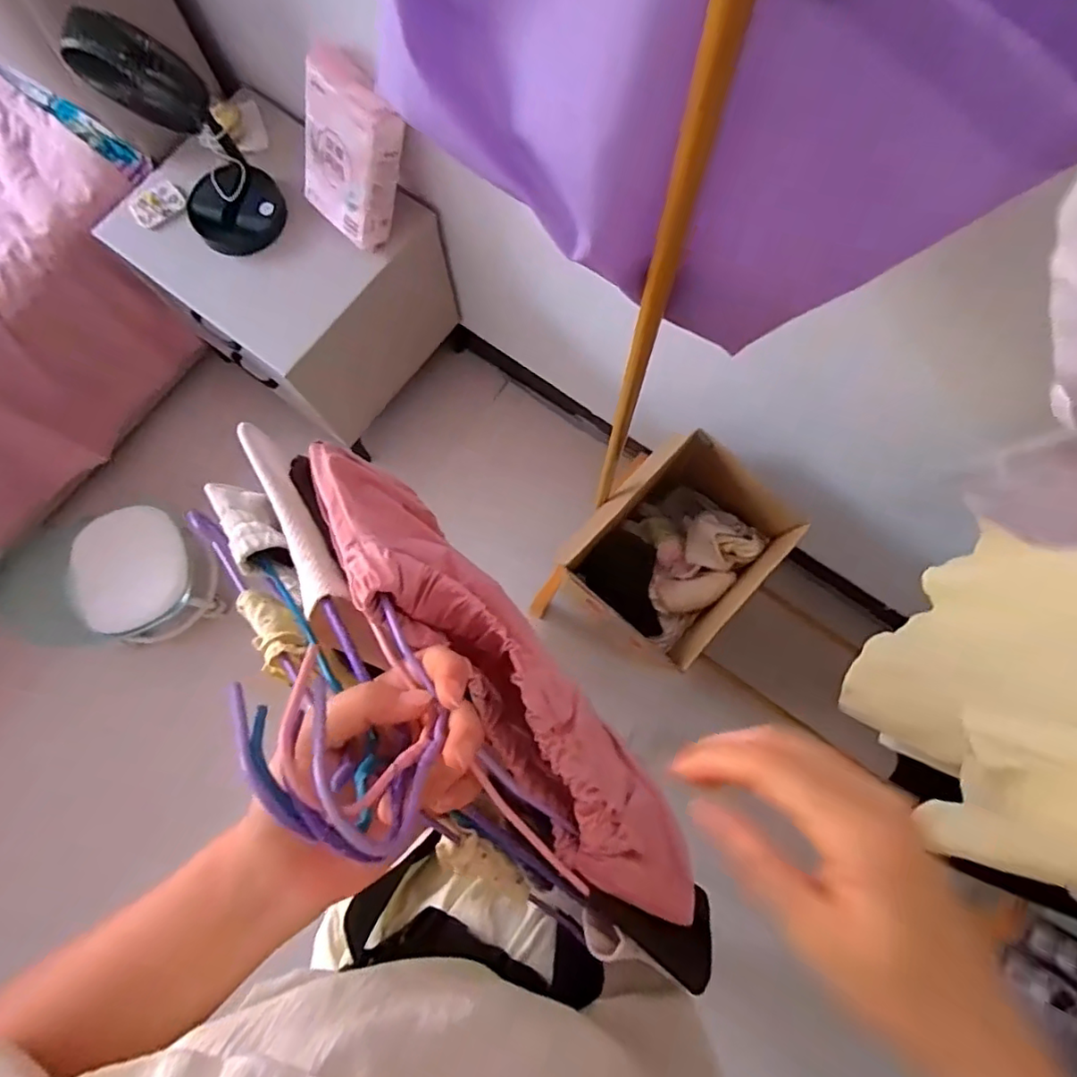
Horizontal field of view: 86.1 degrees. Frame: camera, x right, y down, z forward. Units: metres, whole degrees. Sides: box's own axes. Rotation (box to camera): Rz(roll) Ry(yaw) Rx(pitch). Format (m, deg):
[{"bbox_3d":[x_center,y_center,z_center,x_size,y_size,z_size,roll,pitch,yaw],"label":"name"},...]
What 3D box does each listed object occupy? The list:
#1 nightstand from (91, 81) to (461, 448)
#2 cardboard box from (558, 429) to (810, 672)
[{"bbox_3d":[-0.483,-0.522,1.185,0.461,0.372,0.408,37,80,8],"label":"nightstand"},{"bbox_3d":[0.235,0.023,1.015,0.261,0.214,0.310,43,81,9],"label":"cardboard box"}]

